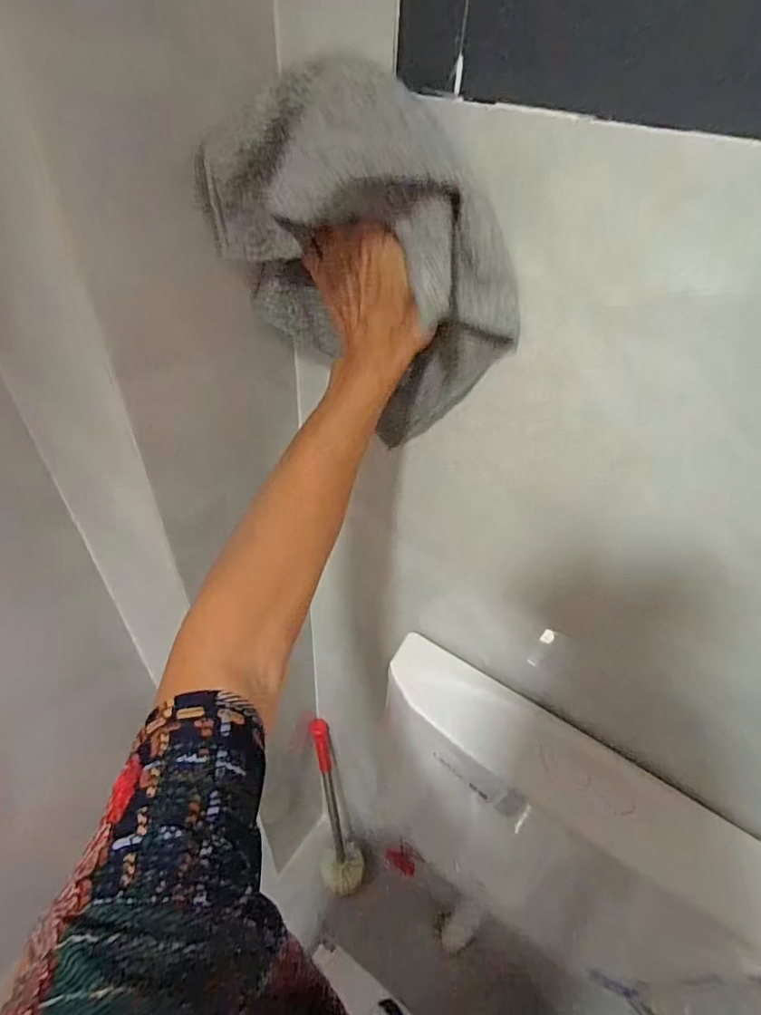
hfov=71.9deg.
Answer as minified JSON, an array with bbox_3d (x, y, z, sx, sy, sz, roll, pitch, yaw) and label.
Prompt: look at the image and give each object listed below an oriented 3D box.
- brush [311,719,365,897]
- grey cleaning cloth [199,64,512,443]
[{"bbox_3d":[-0.075,0.579,0.984,0.087,0.469,0.167,-1,45,-4],"label":"brush"},{"bbox_3d":[-0.015,-0.123,0.309,0.171,0.200,0.068,25,49,20],"label":"grey cleaning cloth"}]

